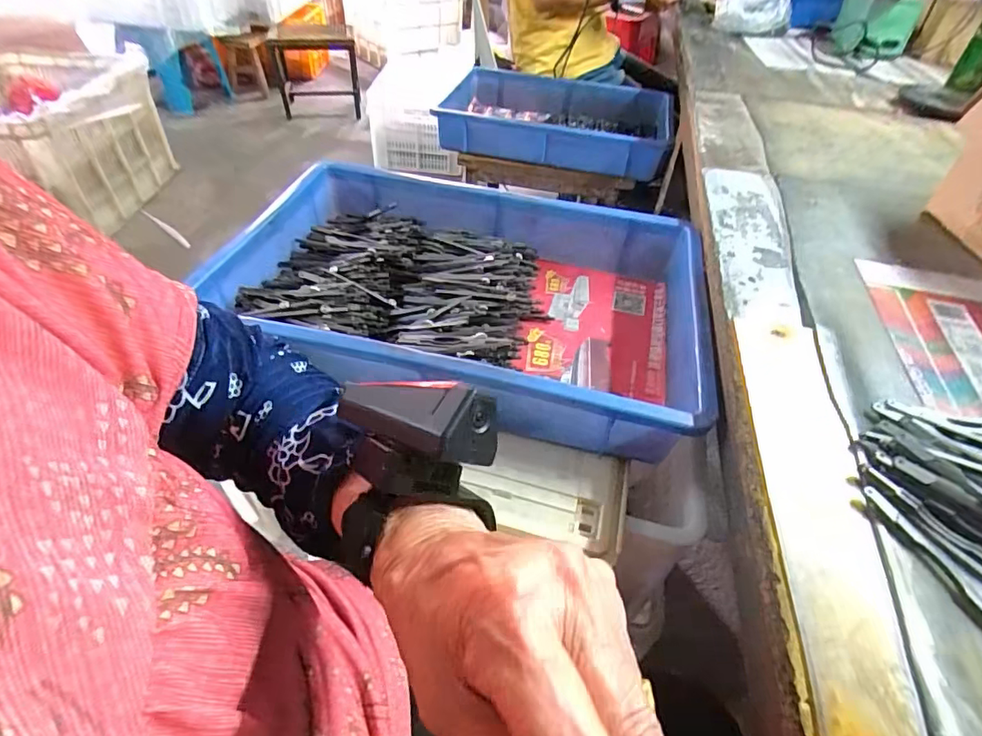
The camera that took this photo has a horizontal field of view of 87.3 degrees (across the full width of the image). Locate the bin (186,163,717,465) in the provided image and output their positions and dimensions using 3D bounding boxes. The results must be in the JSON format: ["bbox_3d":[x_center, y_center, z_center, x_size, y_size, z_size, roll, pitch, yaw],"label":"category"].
[{"bbox_3d":[-0.025,-0.075,0.505,0.424,0.083,0.280,12,46,8],"label":"bin"}]

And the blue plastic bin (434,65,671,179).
[{"bbox_3d":[0.124,-0.481,1.012,0.436,0.083,0.286,10,46,6],"label":"blue plastic bin"}]

